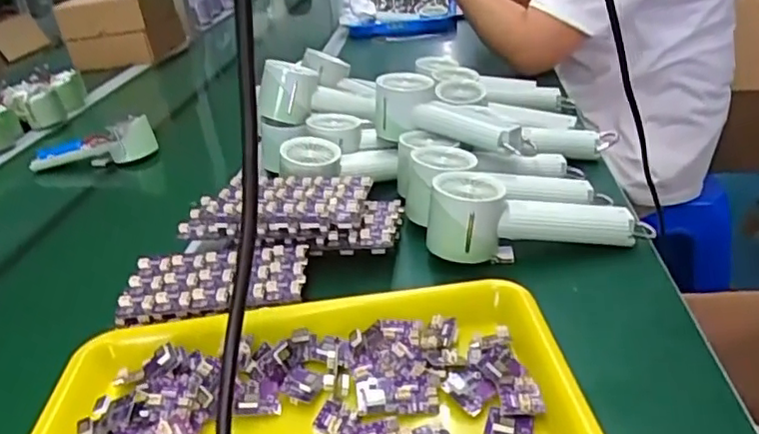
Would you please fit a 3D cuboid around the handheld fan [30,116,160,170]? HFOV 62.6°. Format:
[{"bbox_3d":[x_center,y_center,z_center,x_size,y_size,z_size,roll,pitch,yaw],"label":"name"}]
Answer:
[{"bbox_3d":[-0.396,-0.100,0.855,0.171,0.051,0.039,-8,27,0],"label":"handheld fan"}]

